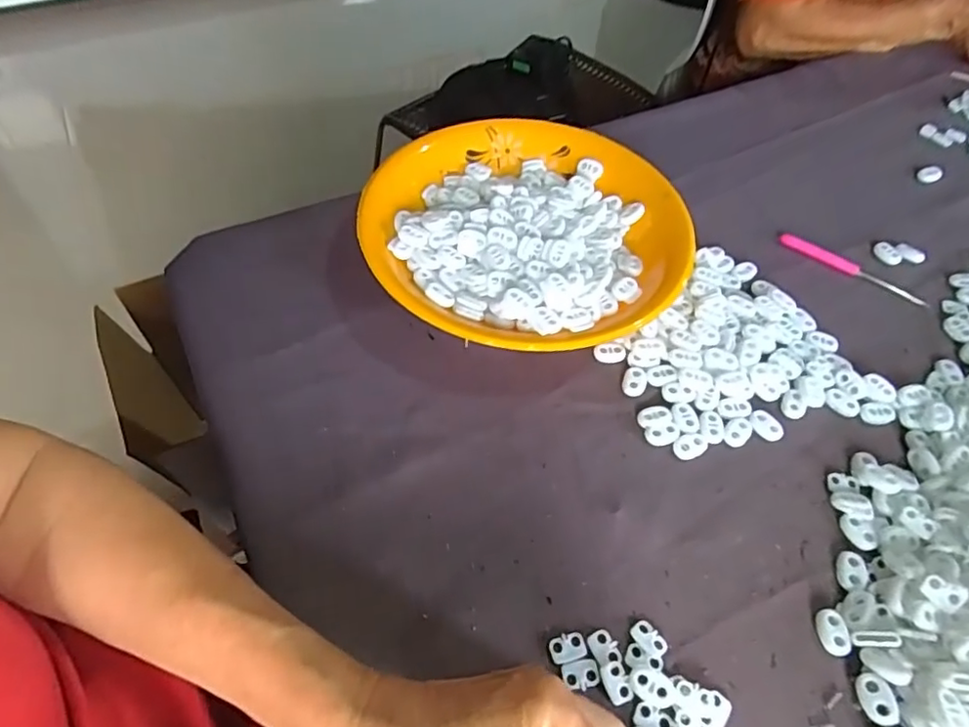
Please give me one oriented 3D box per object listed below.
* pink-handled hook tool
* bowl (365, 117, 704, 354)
[{"bbox_3d":[0.290,-0.075,0.469,0.113,0.010,0.013,33,58,19],"label":"pink-handled hook tool"},{"bbox_3d":[0.036,-0.100,0.451,0.234,0.042,0.231,2,54,-2],"label":"bowl"}]

